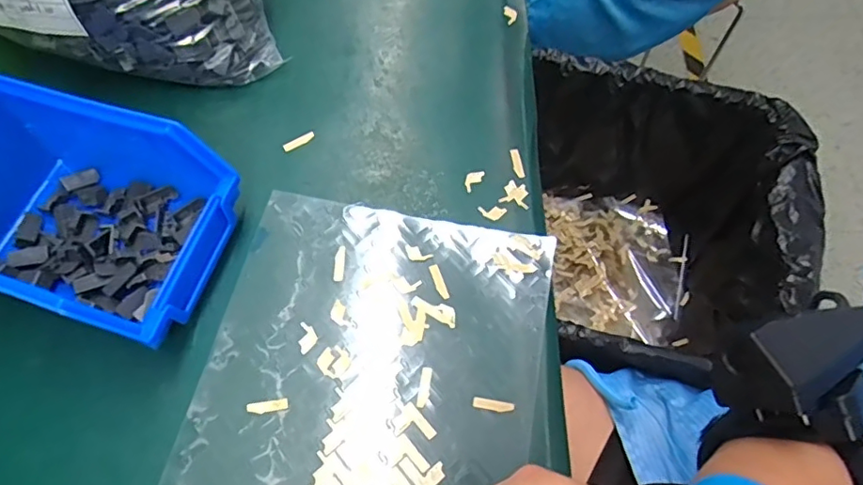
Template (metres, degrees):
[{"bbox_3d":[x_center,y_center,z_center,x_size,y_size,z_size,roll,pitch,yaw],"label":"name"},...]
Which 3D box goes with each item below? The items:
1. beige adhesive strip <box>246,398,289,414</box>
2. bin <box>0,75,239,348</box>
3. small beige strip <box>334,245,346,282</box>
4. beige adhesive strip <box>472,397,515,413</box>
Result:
[{"bbox_3d":[-0.088,0.088,0.297,0.022,0.004,0.006,-8,65,-3],"label":"beige adhesive strip"},{"bbox_3d":[-0.191,-0.013,0.305,0.139,0.077,0.103,16,66,8],"label":"bin"},{"bbox_3d":[-0.055,0.013,0.334,0.006,0.004,0.022,2,67,-1],"label":"small beige strip"},{"bbox_3d":[0.034,0.088,0.299,0.022,0.004,0.006,9,66,5],"label":"beige adhesive strip"}]

